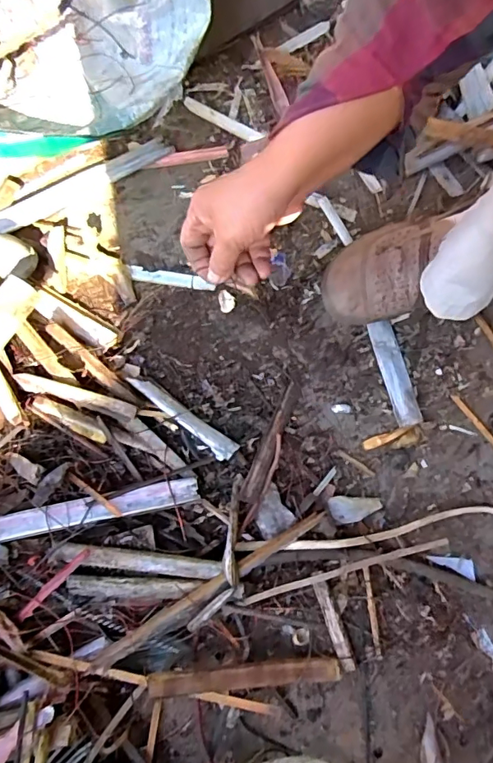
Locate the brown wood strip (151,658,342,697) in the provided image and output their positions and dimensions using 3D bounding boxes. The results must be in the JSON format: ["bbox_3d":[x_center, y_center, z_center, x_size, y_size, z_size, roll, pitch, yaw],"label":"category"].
[{"bbox_3d":[0.001,0.242,0.404,0.158,0.008,0.018,5,64,-16],"label":"brown wood strip"}]

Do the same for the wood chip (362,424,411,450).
[{"bbox_3d":[0.139,0.055,0.485,0.050,0.005,0.011,-20,78,-6],"label":"wood chip"}]

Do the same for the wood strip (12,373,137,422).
[{"bbox_3d":[-0.159,0.012,0.457,0.118,0.014,0.018,17,76,2],"label":"wood strip"}]

